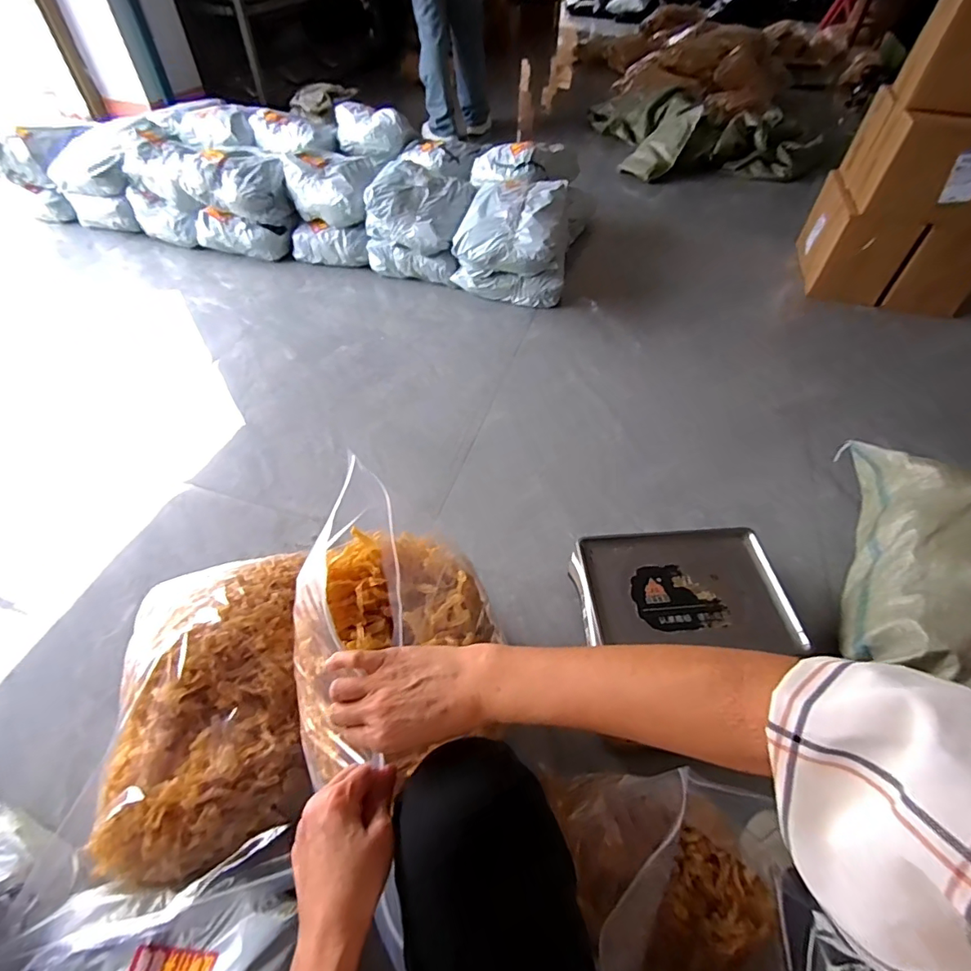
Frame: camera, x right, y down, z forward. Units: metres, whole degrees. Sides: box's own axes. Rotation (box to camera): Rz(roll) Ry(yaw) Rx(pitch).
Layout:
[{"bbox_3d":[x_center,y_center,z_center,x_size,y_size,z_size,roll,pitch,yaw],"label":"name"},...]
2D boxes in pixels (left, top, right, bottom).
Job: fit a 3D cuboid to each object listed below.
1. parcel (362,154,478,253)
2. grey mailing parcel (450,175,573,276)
[{"bbox_3d":[-0.210,-0.930,1.622,0.306,0.157,0.324,14,52,10],"label":"parcel"},{"bbox_3d":[0.093,-0.818,1.563,0.324,0.163,0.338,11,51,7],"label":"grey mailing parcel"}]

